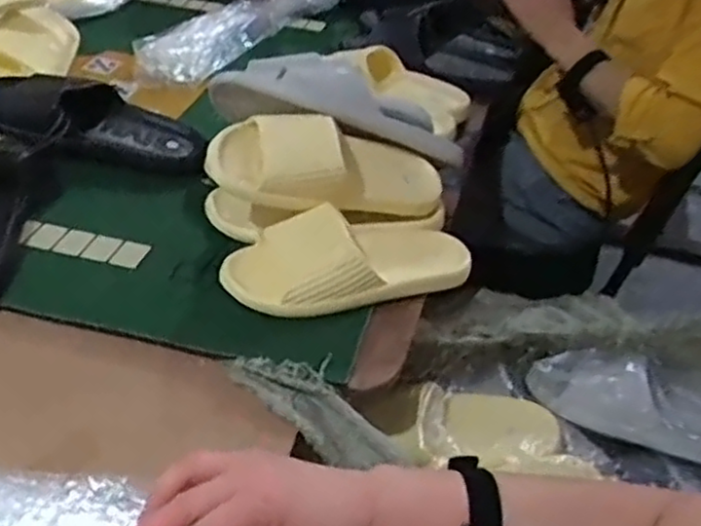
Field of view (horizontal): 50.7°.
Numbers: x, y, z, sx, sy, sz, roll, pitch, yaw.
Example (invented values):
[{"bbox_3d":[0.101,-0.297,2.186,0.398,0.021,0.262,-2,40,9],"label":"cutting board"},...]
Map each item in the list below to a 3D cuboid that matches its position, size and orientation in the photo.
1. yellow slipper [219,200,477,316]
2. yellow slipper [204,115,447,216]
[{"bbox_3d":[0.007,-0.005,0.729,0.242,0.078,0.100,-7,39,-30],"label":"yellow slipper"},{"bbox_3d":[-0.014,-0.105,0.773,0.262,0.082,0.086,3,35,-33],"label":"yellow slipper"}]

